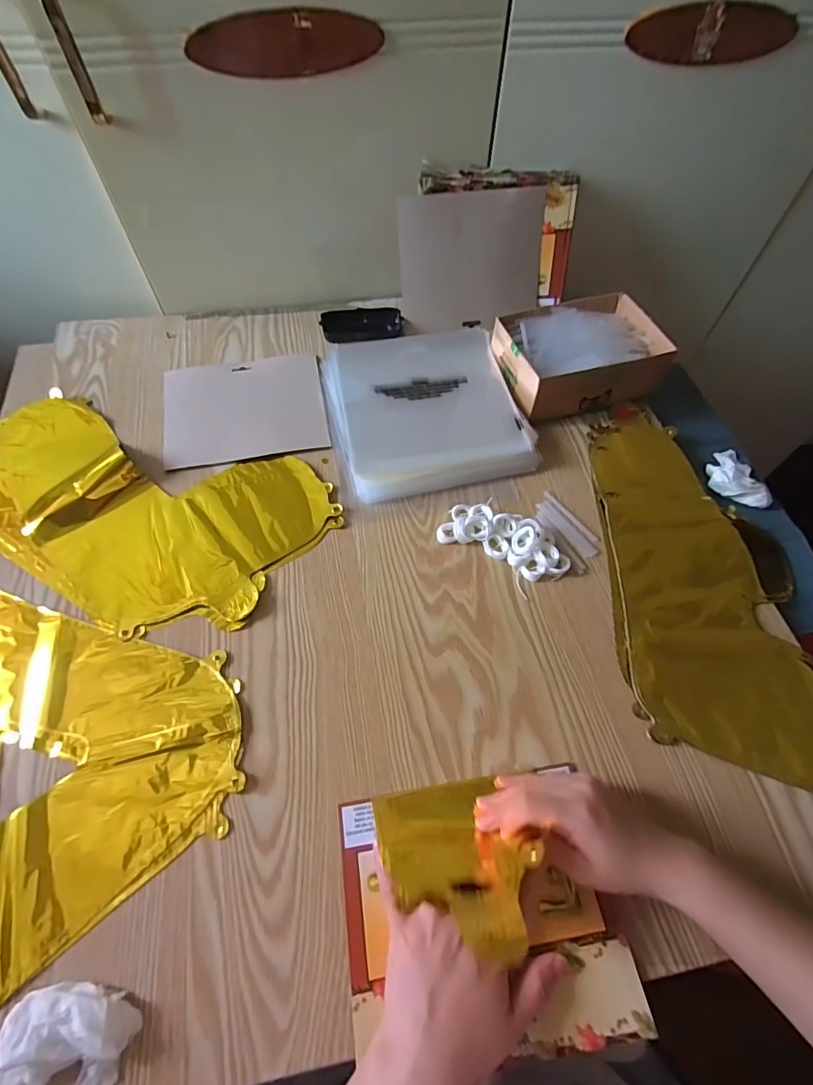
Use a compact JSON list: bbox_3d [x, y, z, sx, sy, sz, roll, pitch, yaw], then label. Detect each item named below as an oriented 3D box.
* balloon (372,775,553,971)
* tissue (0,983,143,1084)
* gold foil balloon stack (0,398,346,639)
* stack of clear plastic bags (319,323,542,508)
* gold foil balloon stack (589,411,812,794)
[{"bbox_3d":[0.034,0.213,0.325,0.094,0.132,0.017,-6,101,-10],"label":"balloon"},{"bbox_3d":[-0.211,0.313,0.293,0.080,0.027,0.060,-6,60,-5],"label":"tissue"},{"bbox_3d":[-0.308,-0.043,0.504,0.435,0.021,0.221,16,61,8],"label":"gold foil balloon stack"},{"bbox_3d":[0.020,-0.164,0.575,0.217,0.031,0.222,-10,61,-7],"label":"stack of clear plastic bags"},{"bbox_3d":[0.299,0.028,0.477,0.195,0.015,0.398,1,60,-1],"label":"gold foil balloon stack"}]

